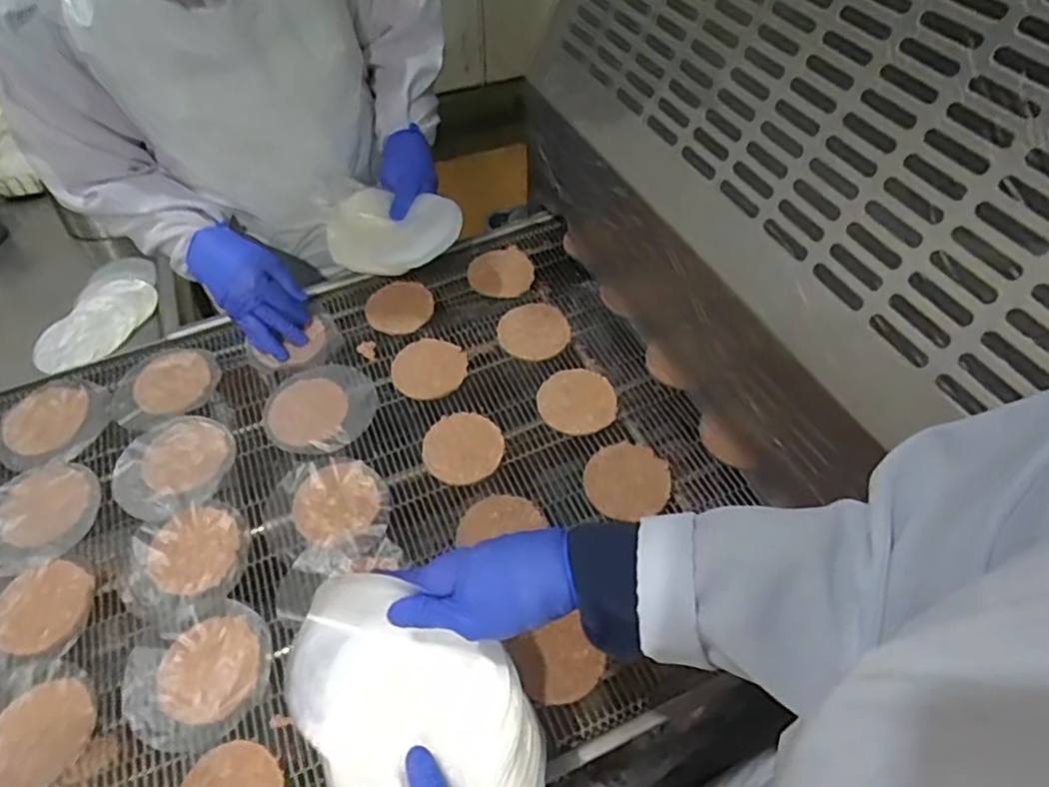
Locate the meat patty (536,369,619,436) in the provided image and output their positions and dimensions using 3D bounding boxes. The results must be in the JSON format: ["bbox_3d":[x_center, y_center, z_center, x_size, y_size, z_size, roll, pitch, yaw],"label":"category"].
[{"bbox_3d":[0.059,0.007,0.728,0.087,0.007,0.080,-2,54,3],"label":"meat patty"}]

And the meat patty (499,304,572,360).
[{"bbox_3d":[0.013,-0.075,0.792,0.081,0.014,0.080,30,61,23],"label":"meat patty"}]

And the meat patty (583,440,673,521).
[{"bbox_3d":[0.103,0.087,0.661,0.083,0.010,0.083,8,55,10],"label":"meat patty"}]

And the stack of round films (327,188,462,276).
[{"bbox_3d":[-0.155,-0.193,0.775,0.152,0.041,0.107,7,54,9],"label":"stack of round films"}]

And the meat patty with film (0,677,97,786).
[{"bbox_3d":[-0.398,0.279,0.539,0.082,0.010,0.083,17,57,16],"label":"meat patty with film"}]

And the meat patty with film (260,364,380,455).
[{"bbox_3d":[-0.230,0.016,0.745,0.119,0.008,0.118,9,55,11],"label":"meat patty with film"}]

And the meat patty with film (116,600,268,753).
[{"bbox_3d":[-0.281,0.242,0.566,0.121,0.009,0.108,-32,58,-18],"label":"meat patty with film"}]

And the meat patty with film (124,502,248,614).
[{"bbox_3d":[-0.326,0.157,0.637,0.108,0.005,0.102,-12,54,-4],"label":"meat patty with film"}]

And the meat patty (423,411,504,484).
[{"bbox_3d":[-0.065,0.058,0.699,0.083,0.005,0.082,22,58,19],"label":"meat patty"}]

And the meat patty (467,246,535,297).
[{"bbox_3d":[-0.032,-0.162,0.863,0.084,0.016,0.081,-2,54,3],"label":"meat patty"}]

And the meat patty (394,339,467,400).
[{"bbox_3d":[-0.110,-0.029,0.764,0.085,0.012,0.080,-2,54,3],"label":"meat patty"}]

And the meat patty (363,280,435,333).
[{"bbox_3d":[-0.157,-0.109,0.827,0.084,0.009,0.076,-17,54,-8],"label":"meat patty"}]

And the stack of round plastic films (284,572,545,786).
[{"bbox_3d":[-0.074,0.209,0.428,0.190,0.056,0.125,18,57,17],"label":"stack of round plastic films"}]

